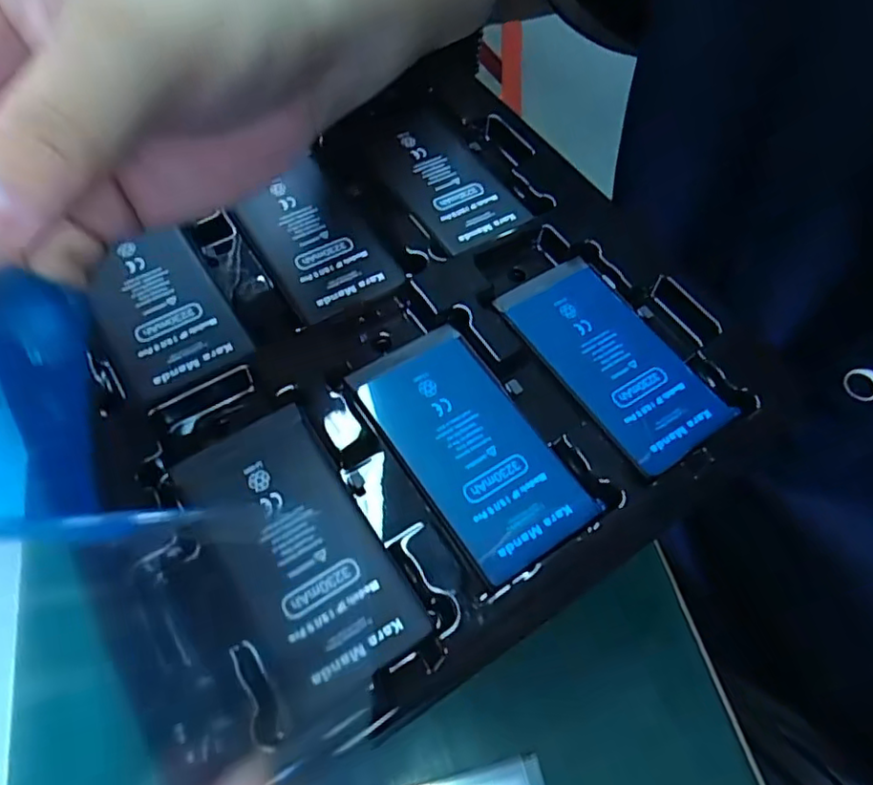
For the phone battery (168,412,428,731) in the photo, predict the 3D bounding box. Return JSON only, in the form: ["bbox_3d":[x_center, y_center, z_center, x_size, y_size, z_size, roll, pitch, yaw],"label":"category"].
[{"bbox_3d":[-0.042,0.045,0.184,0.042,0.004,0.084,-29,66,-18],"label":"phone battery"}]

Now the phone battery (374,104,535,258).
[{"bbox_3d":[0.004,-0.092,0.265,0.042,0.007,0.076,-27,65,-17],"label":"phone battery"}]

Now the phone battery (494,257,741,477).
[{"bbox_3d":[0.062,-0.014,0.224,0.043,0.004,0.084,-31,66,-18],"label":"phone battery"}]

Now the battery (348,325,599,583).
[{"bbox_3d":[0.010,0.016,0.204,0.043,0.004,0.084,-31,66,-19],"label":"battery"}]

